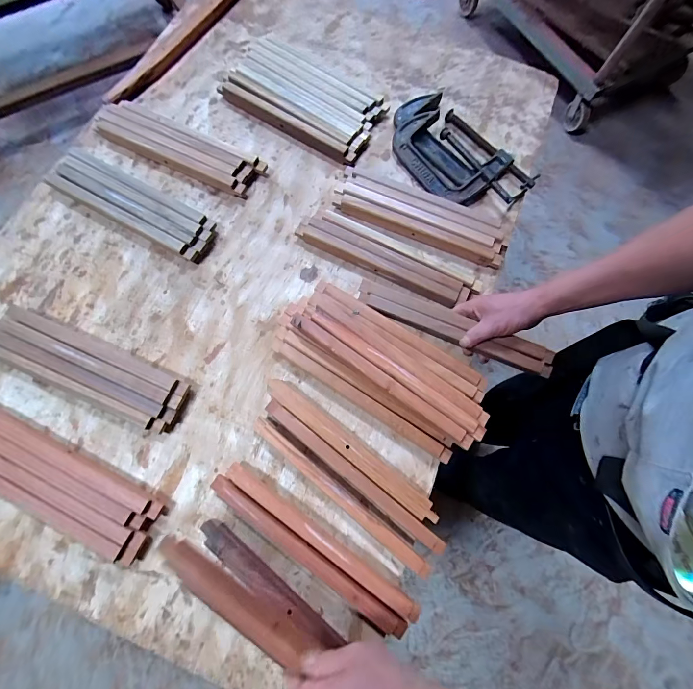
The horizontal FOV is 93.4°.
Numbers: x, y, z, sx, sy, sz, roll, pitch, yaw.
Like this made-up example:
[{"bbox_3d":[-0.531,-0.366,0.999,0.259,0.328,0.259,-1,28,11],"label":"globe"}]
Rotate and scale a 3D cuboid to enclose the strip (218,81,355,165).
[{"bbox_3d":[-0.122,-0.430,0.635,0.303,0.028,0.029,30,75,6],"label":"strip"}]

